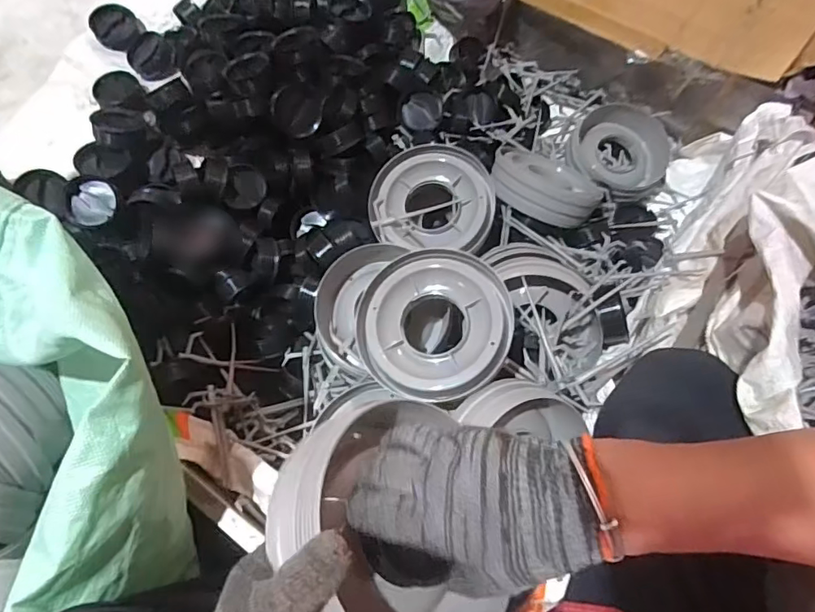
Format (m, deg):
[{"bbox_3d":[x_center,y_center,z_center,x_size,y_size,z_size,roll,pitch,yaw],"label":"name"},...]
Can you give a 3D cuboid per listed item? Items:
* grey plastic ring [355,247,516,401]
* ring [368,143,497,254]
[{"bbox_3d":[0.030,0.023,0.574,0.161,0.055,0.151,15,78,15],"label":"grey plastic ring"},{"bbox_3d":[0.032,-0.139,0.708,0.158,0.045,0.133,0,86,4],"label":"ring"}]

